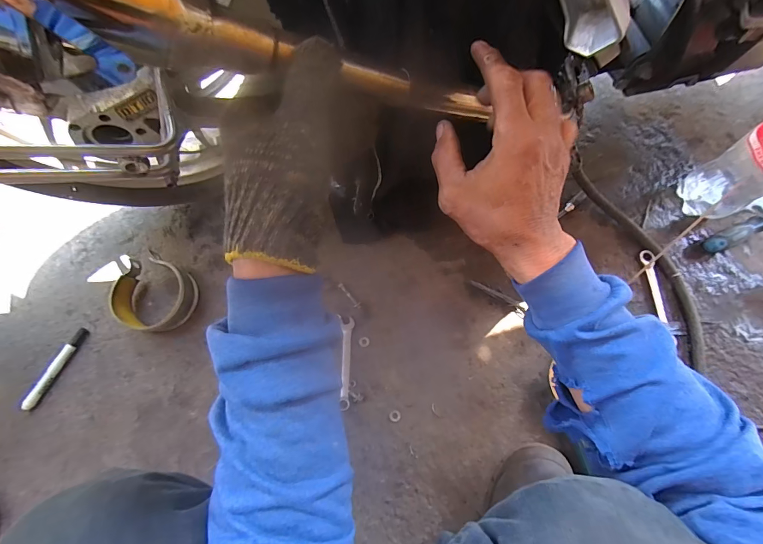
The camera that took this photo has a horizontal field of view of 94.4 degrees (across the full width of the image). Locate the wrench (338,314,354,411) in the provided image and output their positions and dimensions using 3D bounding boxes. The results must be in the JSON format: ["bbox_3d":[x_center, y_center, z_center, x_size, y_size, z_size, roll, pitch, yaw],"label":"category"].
[{"bbox_3d":[-0.055,0.143,0.567,0.021,0.012,0.142,-2,74,1],"label":"wrench"}]

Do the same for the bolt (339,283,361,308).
[{"bbox_3d":[-0.055,0.040,0.597,0.012,0.010,0.055,-40,77,-10],"label":"bolt"}]

